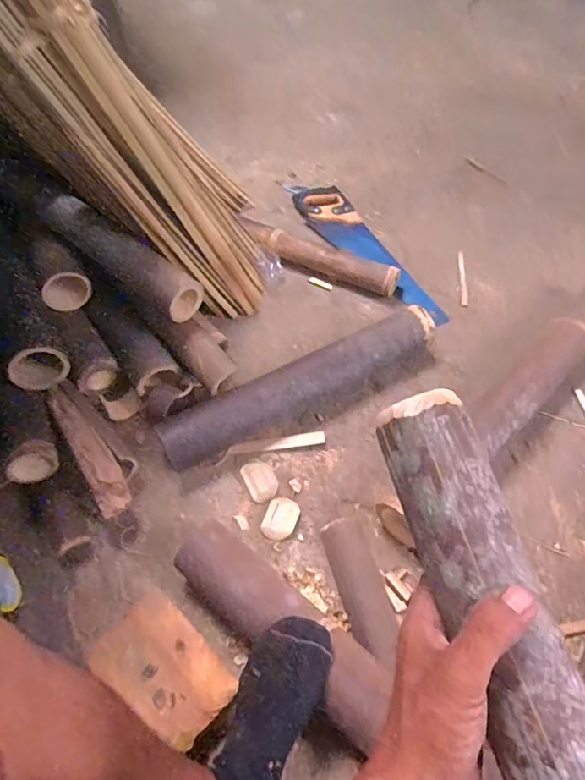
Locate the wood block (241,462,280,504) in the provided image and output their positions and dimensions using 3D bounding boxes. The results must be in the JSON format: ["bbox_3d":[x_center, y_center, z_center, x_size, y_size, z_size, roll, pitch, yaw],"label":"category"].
[{"bbox_3d":[-0.047,0.138,0.753,0.048,0.014,0.064,-23,58,-14],"label":"wood block"}]

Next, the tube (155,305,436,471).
[{"bbox_3d":[0.017,-0.014,0.819,0.503,0.070,0.078,-24,58,-15],"label":"tube"}]

